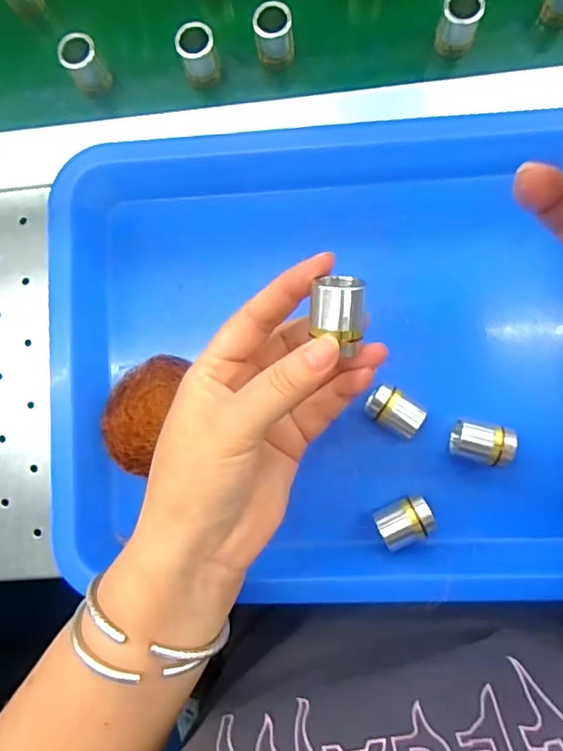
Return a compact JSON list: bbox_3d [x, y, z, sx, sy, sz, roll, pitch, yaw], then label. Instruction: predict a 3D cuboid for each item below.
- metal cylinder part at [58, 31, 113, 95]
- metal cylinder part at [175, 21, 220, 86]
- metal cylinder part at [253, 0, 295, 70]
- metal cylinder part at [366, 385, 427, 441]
[{"bbox_3d":[-0.122,-0.195,0.331,0.022,0.034,0.022,0,86,4],"label":"metal cylinder part"},{"bbox_3d":[-0.050,-0.197,0.324,0.021,0.034,0.019,-15,85,2],"label":"metal cylinder part"},{"bbox_3d":[-0.004,-0.208,0.324,0.022,0.036,0.021,-9,85,3],"label":"metal cylinder part"},{"bbox_3d":[0.064,0.021,0.297,0.032,0.022,0.021,39,89,6],"label":"metal cylinder part"}]

